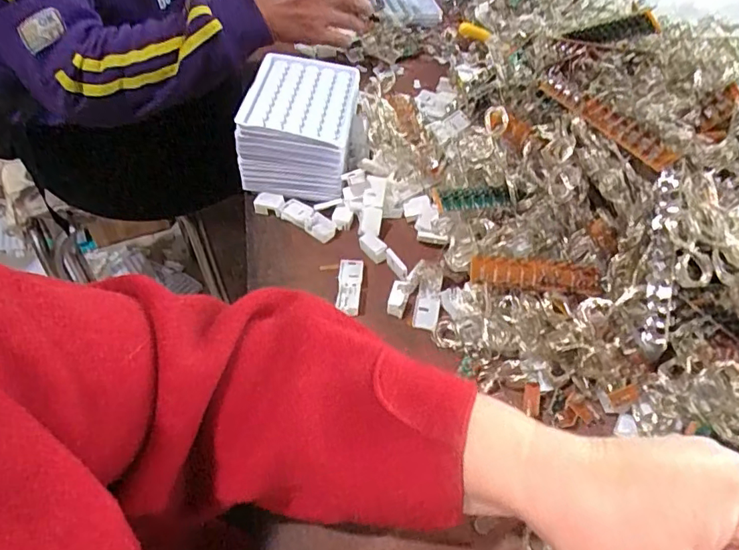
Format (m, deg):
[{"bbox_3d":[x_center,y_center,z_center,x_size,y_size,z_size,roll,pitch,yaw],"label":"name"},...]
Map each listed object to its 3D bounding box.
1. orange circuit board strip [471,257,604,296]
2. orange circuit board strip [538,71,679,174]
[{"bbox_3d":[0.128,0.000,0.402,0.100,0.011,0.025,6,64,-5],"label":"orange circuit board strip"},{"bbox_3d":[0.180,-0.131,0.414,0.026,0.010,0.145,-17,52,-18],"label":"orange circuit board strip"}]

